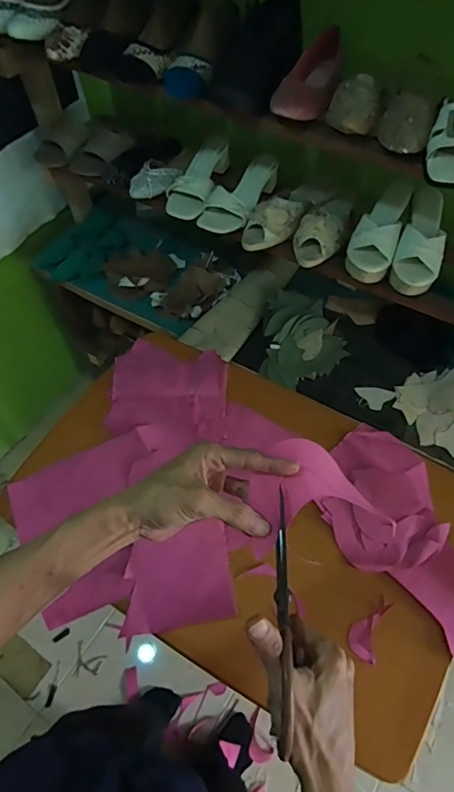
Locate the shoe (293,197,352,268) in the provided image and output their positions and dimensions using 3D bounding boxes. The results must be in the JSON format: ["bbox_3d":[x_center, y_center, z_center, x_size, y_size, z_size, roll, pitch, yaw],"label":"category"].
[{"bbox_3d":[0.193,-0.346,0.931,0.093,0.055,0.216,15,59,11],"label":"shoe"}]

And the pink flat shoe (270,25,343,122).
[{"bbox_3d":[0.136,-0.509,0.755,0.081,0.053,0.230,16,59,11],"label":"pink flat shoe"}]

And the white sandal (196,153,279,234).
[{"bbox_3d":[0.026,-0.426,0.989,0.104,0.055,0.206,20,60,13],"label":"white sandal"}]

